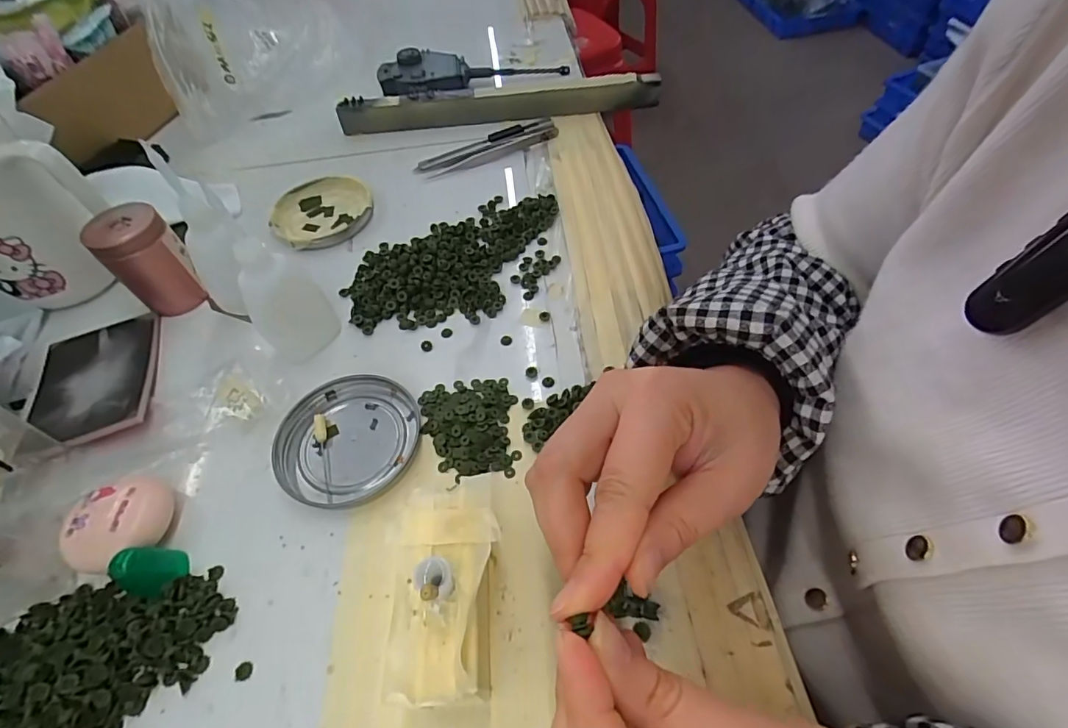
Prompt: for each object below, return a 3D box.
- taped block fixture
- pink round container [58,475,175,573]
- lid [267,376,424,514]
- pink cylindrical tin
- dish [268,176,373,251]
[{"bbox_3d":[-0.036,0.096,0.215,0.047,0.044,0.084,-8,54,-1],"label":"taped block fixture"},{"bbox_3d":[-0.208,0.080,0.249,0.042,0.019,0.042,-2,54,3],"label":"pink round container"},{"bbox_3d":[-0.105,0.042,0.282,0.074,0.010,0.078,-2,54,3],"label":"lid"},{"bbox_3d":[-0.261,-0.071,0.338,0.041,0.061,0.043,-2,54,3],"label":"pink cylindrical tin"},{"bbox_3d":[-0.171,-0.124,0.405,0.079,0.010,0.075,-2,54,3],"label":"dish"}]

